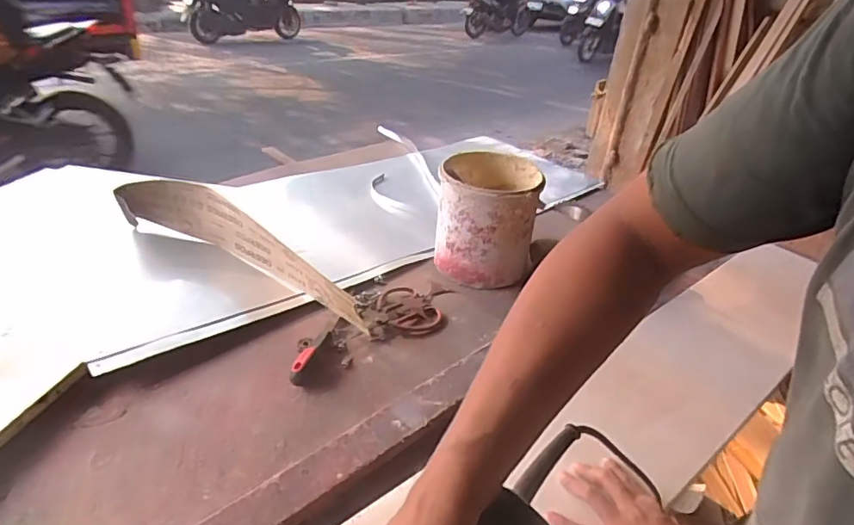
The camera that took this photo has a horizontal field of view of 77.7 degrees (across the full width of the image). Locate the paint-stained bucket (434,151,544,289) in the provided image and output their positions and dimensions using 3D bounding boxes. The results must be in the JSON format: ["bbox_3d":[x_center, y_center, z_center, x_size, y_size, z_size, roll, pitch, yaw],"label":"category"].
[{"bbox_3d":[0.101,-0.078,0.956,0.162,0.193,0.178,3,31,-2],"label":"paint-stained bucket"}]

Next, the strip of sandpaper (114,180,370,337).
[{"bbox_3d":[-0.312,-0.025,0.886,0.534,0.123,0.078,20,35,23],"label":"strip of sandpaper"}]

